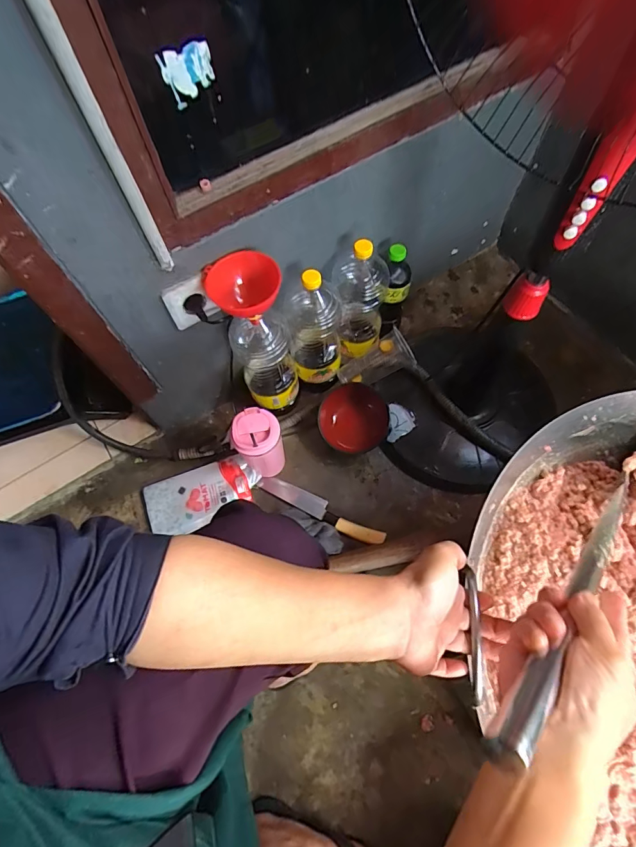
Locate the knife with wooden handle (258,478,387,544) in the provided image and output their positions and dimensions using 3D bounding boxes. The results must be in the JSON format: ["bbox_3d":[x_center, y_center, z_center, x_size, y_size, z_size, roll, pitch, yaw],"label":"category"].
[{"bbox_3d":[0.006,0.169,0.795,0.260,0.017,0.041,26,69,14],"label":"knife with wooden handle"}]

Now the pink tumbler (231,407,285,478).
[{"bbox_3d":[-0.104,0.047,0.769,0.079,0.182,0.075,-1,65,2],"label":"pink tumbler"}]

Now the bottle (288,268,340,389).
[{"bbox_3d":[-0.007,-0.177,0.780,0.096,0.286,0.097,-2,65,2],"label":"bottle"}]

